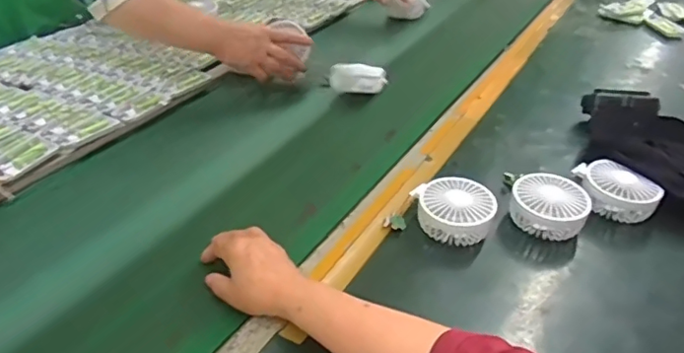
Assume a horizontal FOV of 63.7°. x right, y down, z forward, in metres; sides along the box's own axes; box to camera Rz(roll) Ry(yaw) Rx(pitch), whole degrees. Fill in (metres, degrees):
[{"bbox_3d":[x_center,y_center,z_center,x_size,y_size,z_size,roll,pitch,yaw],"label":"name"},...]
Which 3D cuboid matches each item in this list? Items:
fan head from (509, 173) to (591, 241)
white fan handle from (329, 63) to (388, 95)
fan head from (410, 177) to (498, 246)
[{"bbox_3d":[0.250,0.039,0.669,0.088,0.049,0.081,20,40,22],"label":"fan head"},{"bbox_3d":[0.031,-0.166,0.925,0.099,0.051,0.028,-7,38,-12],"label":"white fan handle"},{"bbox_3d":[0.136,0.041,0.663,0.088,0.043,0.084,-5,38,-10],"label":"fan head"}]

